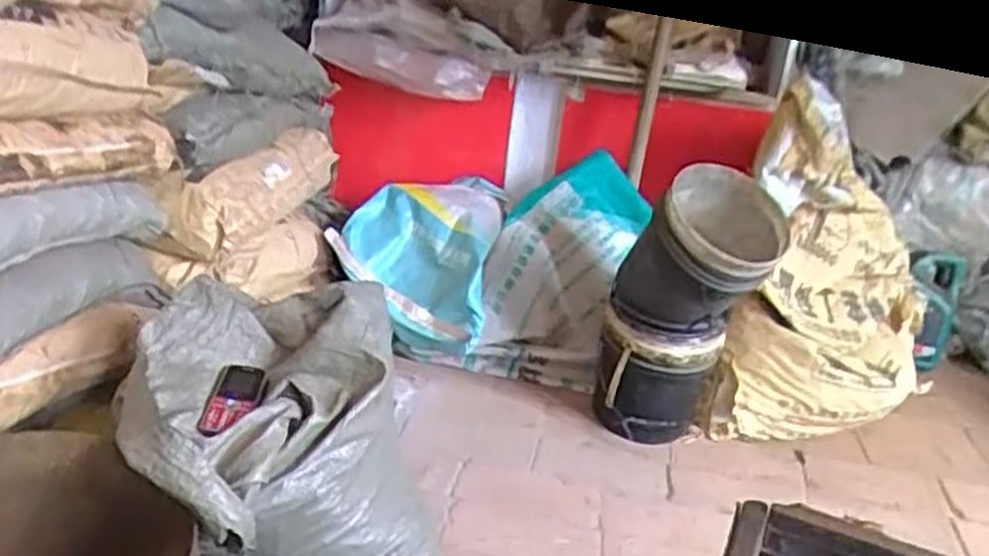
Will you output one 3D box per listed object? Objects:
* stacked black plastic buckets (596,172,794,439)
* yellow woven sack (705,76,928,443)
[{"bbox_3d":[0.338,0.082,1.445,0.265,0.534,0.332,14,22,15],"label":"stacked black plastic buckets"},{"bbox_3d":[0.712,0.000,1.628,0.421,0.647,0.401,11,22,9],"label":"yellow woven sack"}]

